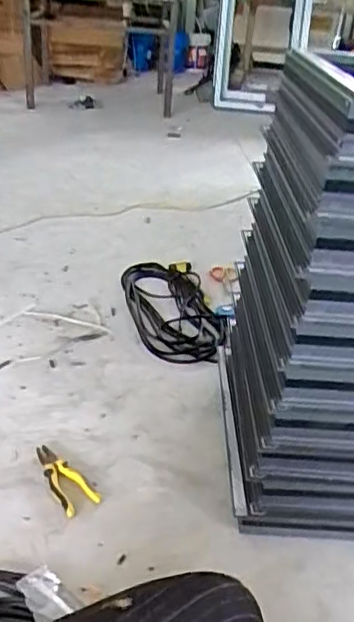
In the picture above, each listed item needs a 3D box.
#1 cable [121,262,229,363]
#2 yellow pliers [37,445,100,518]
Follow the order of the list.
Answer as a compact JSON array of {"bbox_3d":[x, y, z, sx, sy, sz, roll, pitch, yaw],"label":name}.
[{"bbox_3d":[-0.011,-0.001,1.841,0.258,0.069,0.571,-2,30,-13],"label":"cable"},{"bbox_3d":[-0.237,0.336,1.219,0.070,0.029,0.183,-19,37,-37],"label":"yellow pliers"}]

